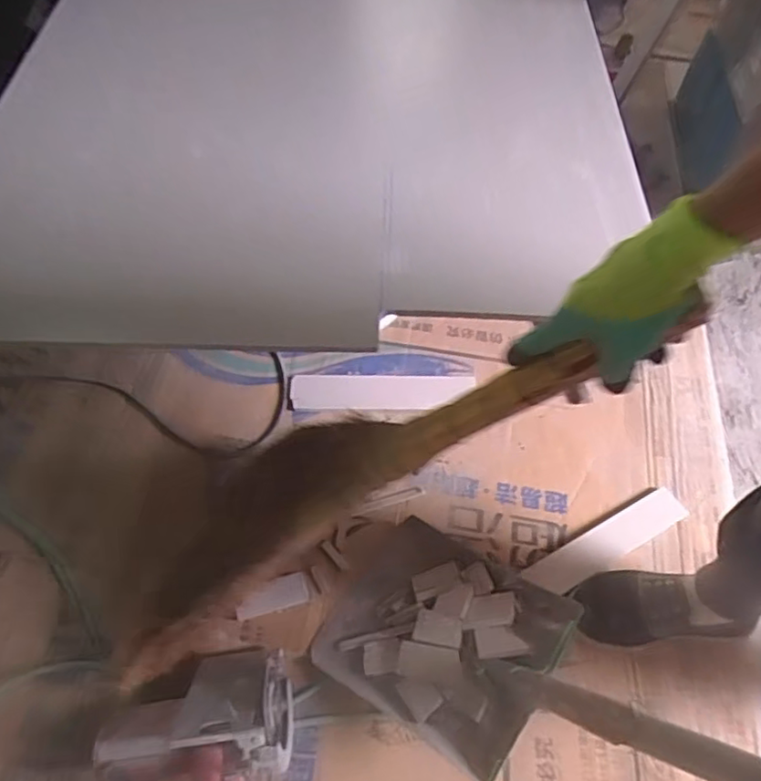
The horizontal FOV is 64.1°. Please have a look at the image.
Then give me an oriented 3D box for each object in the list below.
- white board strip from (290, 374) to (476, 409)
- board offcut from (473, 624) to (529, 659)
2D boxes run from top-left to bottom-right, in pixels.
[{"bbox_3d":[0.003,0.000,0.990,0.292,0.011,0.067,-1,59,-2],"label":"white board strip"},{"bbox_3d":[0.146,0.304,0.738,0.059,0.004,0.038,-11,45,6],"label":"board offcut"}]

